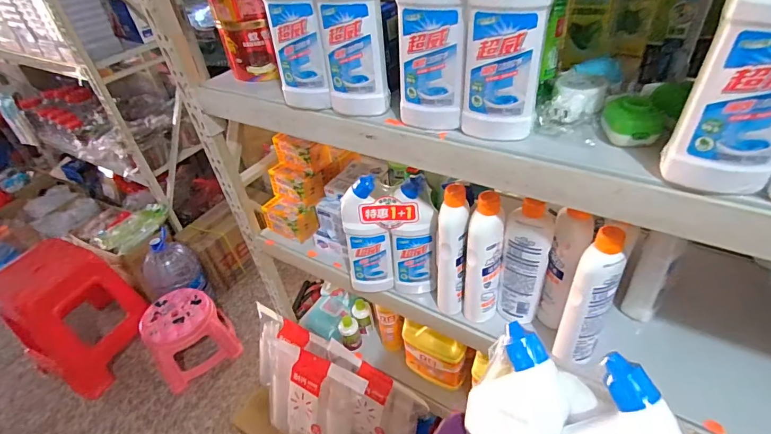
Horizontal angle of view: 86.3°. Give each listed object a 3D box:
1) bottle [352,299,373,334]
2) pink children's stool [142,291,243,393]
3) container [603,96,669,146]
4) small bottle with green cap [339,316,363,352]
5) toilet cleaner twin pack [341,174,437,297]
[{"bbox_3d":[-0.064,0.276,1.132,0.048,0.100,0.048,-4,40,3],"label":"bottle"},{"bbox_3d":[-0.808,0.469,1.693,0.301,0.272,0.291,-27,44,-23],"label":"pink children's stool"},{"bbox_3d":[0.269,-0.106,0.449,0.062,0.040,0.047,17,45,26],"label":"container"},{"bbox_3d":[-0.093,0.308,1.090,0.052,0.095,0.052,-4,40,3],"label":"small bottle with green cap"},{"bbox_3d":[0.010,0.038,0.738,0.157,0.255,0.063,1,40,9],"label":"toilet cleaner twin pack"}]

